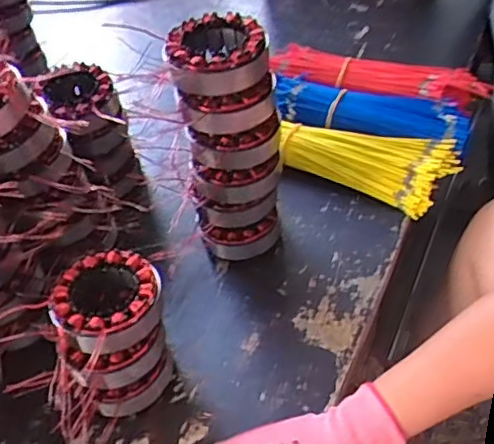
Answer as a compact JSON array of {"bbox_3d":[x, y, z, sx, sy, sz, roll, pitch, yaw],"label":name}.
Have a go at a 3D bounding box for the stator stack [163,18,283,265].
[{"bbox_3d":[-0.016,-0.071,0.580,0.088,0.224,0.096,-7,46,0],"label":"stator stack"}]

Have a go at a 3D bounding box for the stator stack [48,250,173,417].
[{"bbox_3d":[-0.110,0.097,0.517,0.085,0.111,0.096,-12,46,-5],"label":"stator stack"}]

